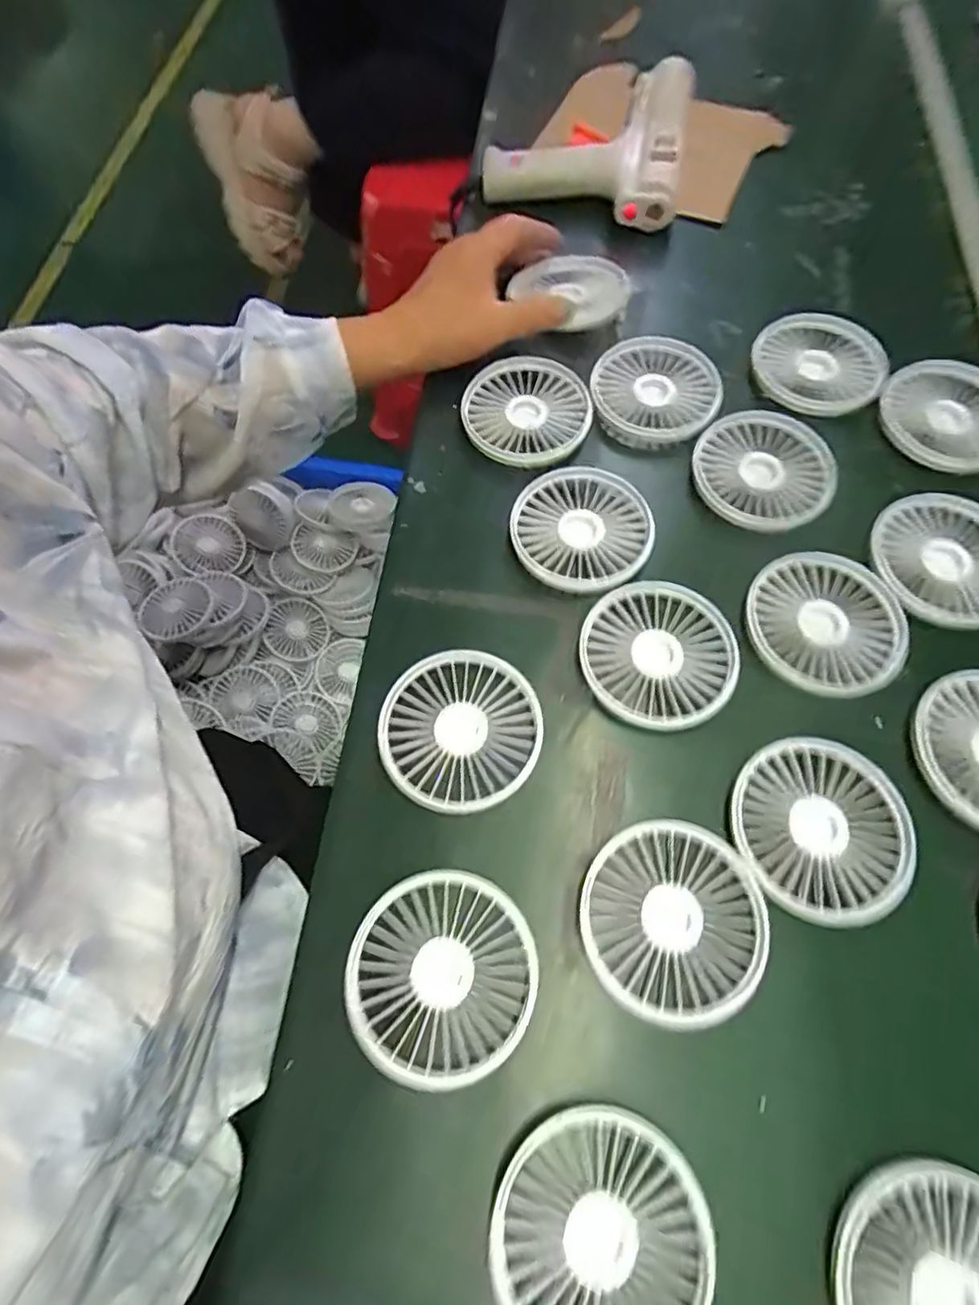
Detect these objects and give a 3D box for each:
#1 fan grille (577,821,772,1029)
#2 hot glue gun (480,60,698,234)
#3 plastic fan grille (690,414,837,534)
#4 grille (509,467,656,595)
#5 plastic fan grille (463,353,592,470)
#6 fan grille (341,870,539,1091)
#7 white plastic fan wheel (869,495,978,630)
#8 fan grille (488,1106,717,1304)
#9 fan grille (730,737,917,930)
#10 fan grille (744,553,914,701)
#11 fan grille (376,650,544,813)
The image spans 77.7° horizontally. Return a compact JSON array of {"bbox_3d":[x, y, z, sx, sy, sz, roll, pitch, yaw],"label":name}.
[{"bbox_3d":[0.092,0.131,0.301,0.090,0.006,0.087,-1,67,2],"label":"fan grille"},{"bbox_3d":[0.099,-0.456,0.534,0.168,0.066,0.165,20,67,10],"label":"hot glue gun"},{"bbox_3d":[0.184,-0.124,0.407,0.088,0.009,0.090,22,70,11],"label":"plastic fan grille"},{"bbox_3d":[0.060,-0.080,0.392,0.089,0.010,0.090,-1,67,2],"label":"grille"},{"bbox_3d":[0.026,-0.171,0.432,0.087,0.015,0.087,-1,67,2],"label":"plastic fan grille"},{"bbox_3d":[-0.023,0.155,0.294,0.091,0.011,0.086,-1,67,2],"label":"fan grille"},{"bbox_3d":[0.289,-0.059,0.376,0.089,0.006,0.089,-1,67,2],"label":"white plastic fan wheel"},{"bbox_3d":[0.047,0.244,0.253,0.088,0.013,0.086,-1,67,2],"label":"fan grille"},{"bbox_3d":[0.174,0.090,0.315,0.090,0.008,0.087,-1,67,2],"label":"fan grille"},{"bbox_3d":[0.203,-0.019,0.364,0.092,0.007,0.089,-1,67,2],"label":"fan grille"},{"bbox_3d":[-0.015,0.044,0.342,0.089,0.013,0.084,-1,67,2],"label":"fan grille"}]

